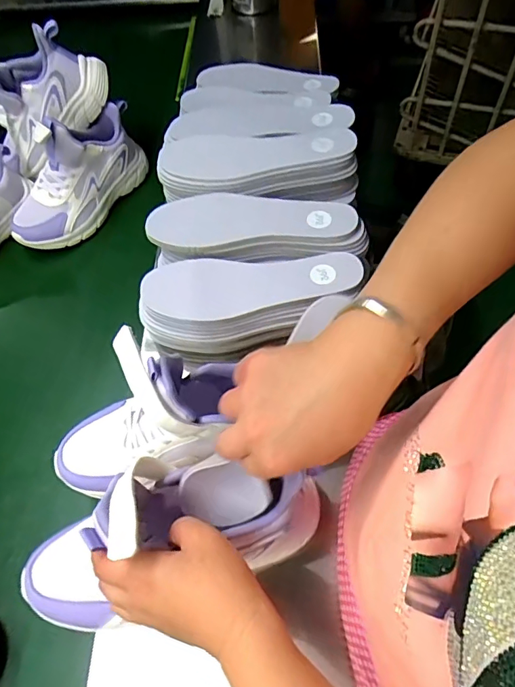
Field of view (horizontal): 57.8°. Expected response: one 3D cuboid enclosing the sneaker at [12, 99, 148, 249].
[{"bbox_3d":[-0.255,-0.242,0.660,0.076,0.140,0.233,27,64,18],"label":"sneaker"}]

